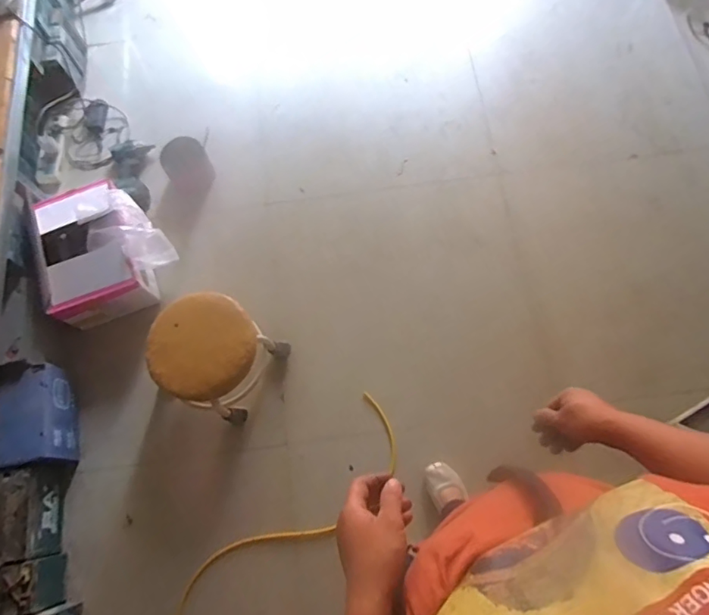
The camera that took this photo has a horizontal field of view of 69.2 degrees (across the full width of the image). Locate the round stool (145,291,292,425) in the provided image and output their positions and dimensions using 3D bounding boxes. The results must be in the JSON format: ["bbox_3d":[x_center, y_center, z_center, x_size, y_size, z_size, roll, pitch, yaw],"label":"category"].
[{"bbox_3d":[-0.387,0.129,1.423,0.307,0.247,0.299,24,73,10],"label":"round stool"}]

